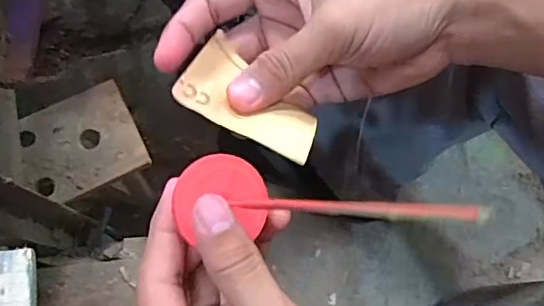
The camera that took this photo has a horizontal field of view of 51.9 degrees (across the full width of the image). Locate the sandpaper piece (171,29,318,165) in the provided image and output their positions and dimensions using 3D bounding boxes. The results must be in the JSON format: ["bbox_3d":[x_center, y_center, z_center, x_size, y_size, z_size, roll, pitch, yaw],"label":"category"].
[{"bbox_3d":[-0.008,-0.022,0.242,0.060,0.025,0.035,26,77,7],"label":"sandpaper piece"}]

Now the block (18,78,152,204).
[{"bbox_3d":[-0.177,-0.007,0.508,0.108,0.012,0.088,-24,74,-7],"label":"block"}]

